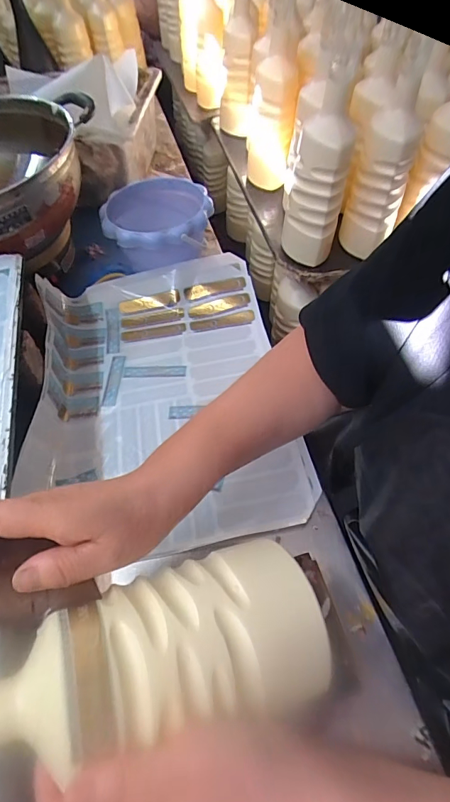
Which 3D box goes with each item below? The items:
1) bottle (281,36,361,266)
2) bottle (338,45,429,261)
[{"bbox_3d":[0.122,-0.308,0.553,0.080,0.235,0.086,3,56,8],"label":"bottle"},{"bbox_3d":[0.213,-0.317,0.567,0.076,0.218,0.087,14,58,15],"label":"bottle"}]

